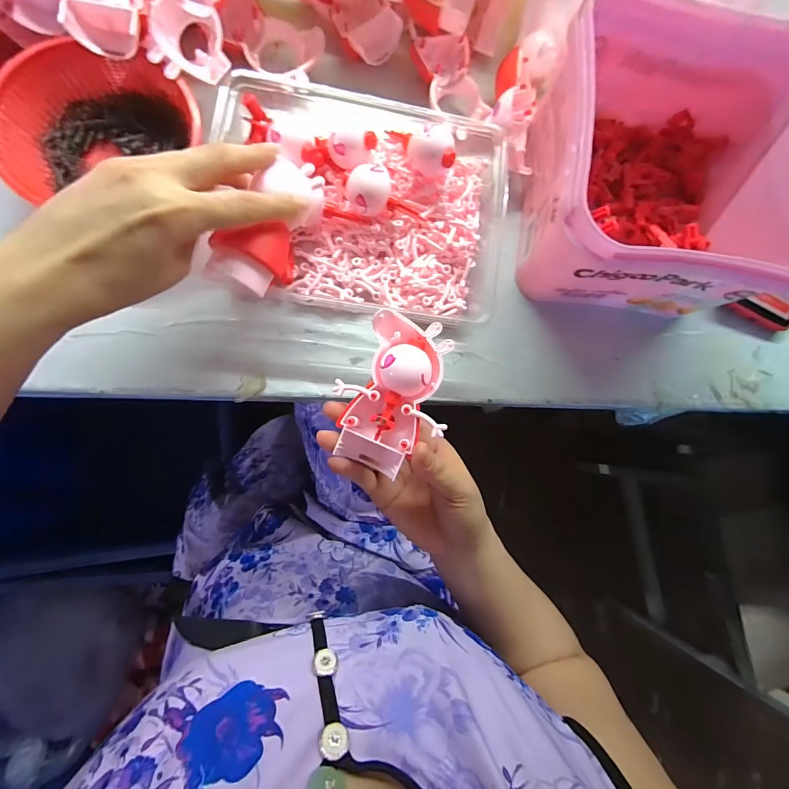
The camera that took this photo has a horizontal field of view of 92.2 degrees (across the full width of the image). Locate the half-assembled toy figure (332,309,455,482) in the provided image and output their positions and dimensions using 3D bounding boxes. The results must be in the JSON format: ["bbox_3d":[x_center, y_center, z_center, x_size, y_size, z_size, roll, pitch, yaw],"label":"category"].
[{"bbox_3d":[-0.002,0.000,0.257,0.066,0.033,0.099,17,82,-5],"label":"half-assembled toy figure"}]

